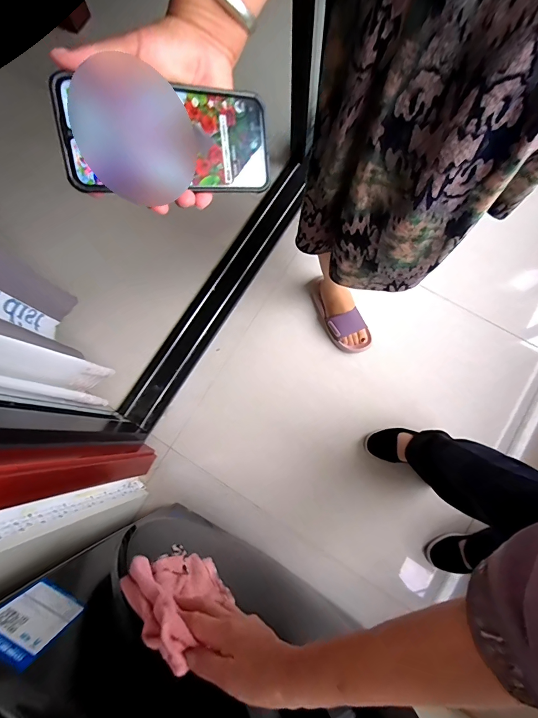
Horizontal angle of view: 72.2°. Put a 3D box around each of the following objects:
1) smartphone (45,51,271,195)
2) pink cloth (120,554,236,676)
[{"bbox_3d":[-0.073,-0.173,0.286,0.159,0.017,0.078,-13,118,-27],"label":"smartphone"},{"bbox_3d":[-0.106,0.268,0.421,0.118,0.147,0.043,26,81,5],"label":"pink cloth"}]

